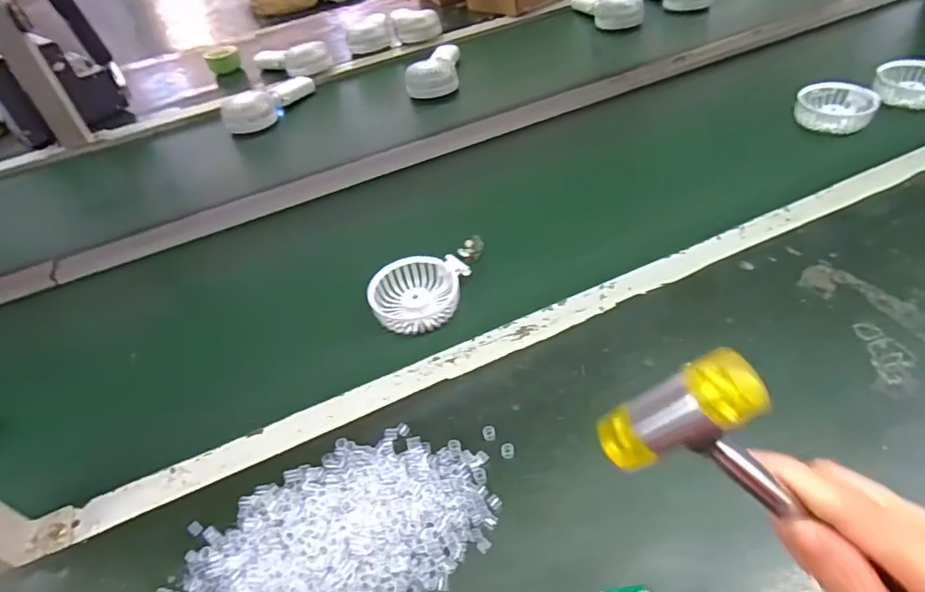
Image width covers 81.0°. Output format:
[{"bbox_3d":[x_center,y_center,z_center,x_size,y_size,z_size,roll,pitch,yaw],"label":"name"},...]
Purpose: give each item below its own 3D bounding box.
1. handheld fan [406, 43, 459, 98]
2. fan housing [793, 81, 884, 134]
[{"bbox_3d":[-0.051,-0.411,0.978,0.090,0.046,0.149,-4,45,6],"label":"handheld fan"},{"bbox_3d":[0.499,-0.256,0.728,0.082,0.031,0.094,-36,53,-24],"label":"fan housing"}]

